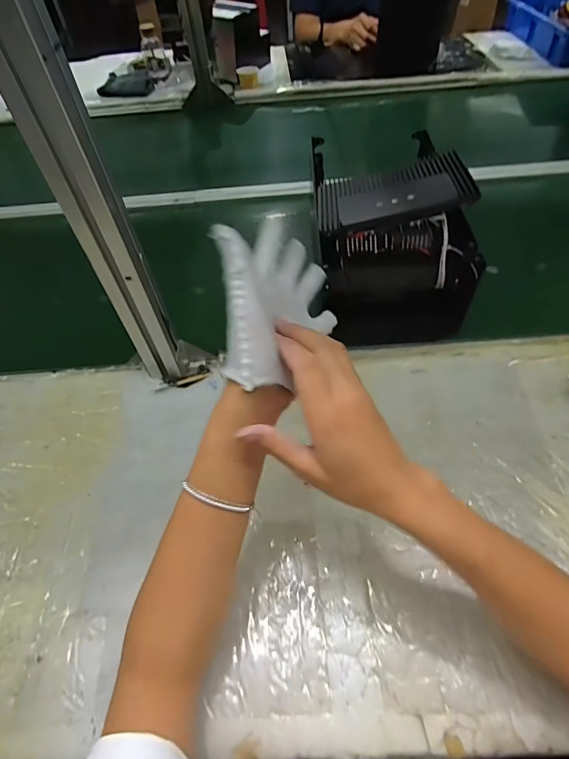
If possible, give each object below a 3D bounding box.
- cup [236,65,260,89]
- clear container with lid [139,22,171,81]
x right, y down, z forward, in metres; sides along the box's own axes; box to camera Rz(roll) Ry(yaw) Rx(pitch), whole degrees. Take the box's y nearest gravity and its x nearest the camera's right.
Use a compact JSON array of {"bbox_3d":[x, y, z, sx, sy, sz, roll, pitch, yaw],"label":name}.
[{"bbox_3d":[-0.095,-0.801,1.106,0.053,0.039,0.051,-2,54,3],"label":"cup"},{"bbox_3d":[-0.353,-0.886,1.132,0.062,0.127,0.062,-16,55,-7],"label":"clear container with lid"}]

